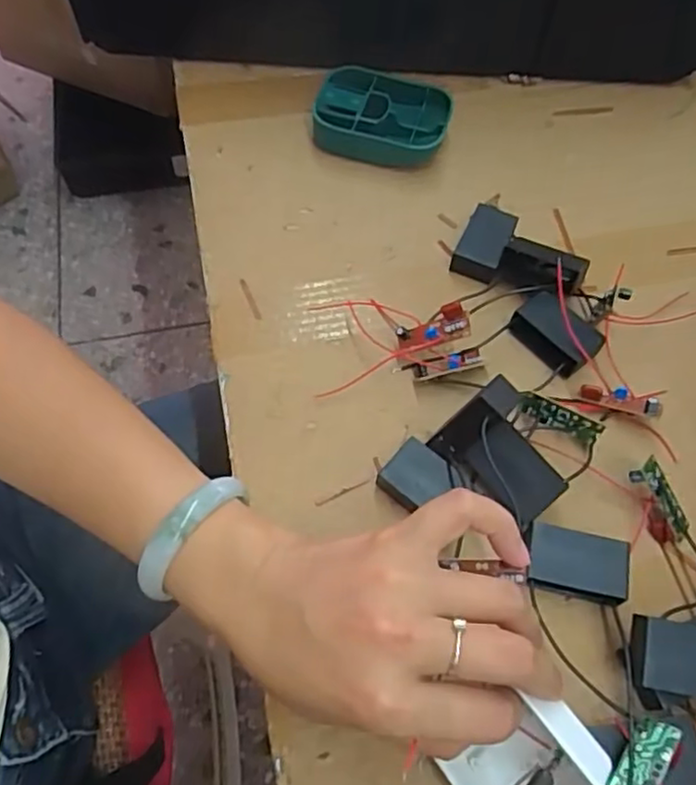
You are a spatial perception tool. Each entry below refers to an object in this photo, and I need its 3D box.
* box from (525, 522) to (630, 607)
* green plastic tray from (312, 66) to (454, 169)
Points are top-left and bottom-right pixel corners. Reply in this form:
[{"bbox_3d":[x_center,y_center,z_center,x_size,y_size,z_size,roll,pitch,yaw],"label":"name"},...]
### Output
[{"bbox_3d":[0.112,0.085,0.329,0.047,0.016,0.030,11,61,4],"label":"box"},{"bbox_3d":[0.024,-0.193,0.470,0.089,0.027,0.064,15,62,6],"label":"green plastic tray"}]

